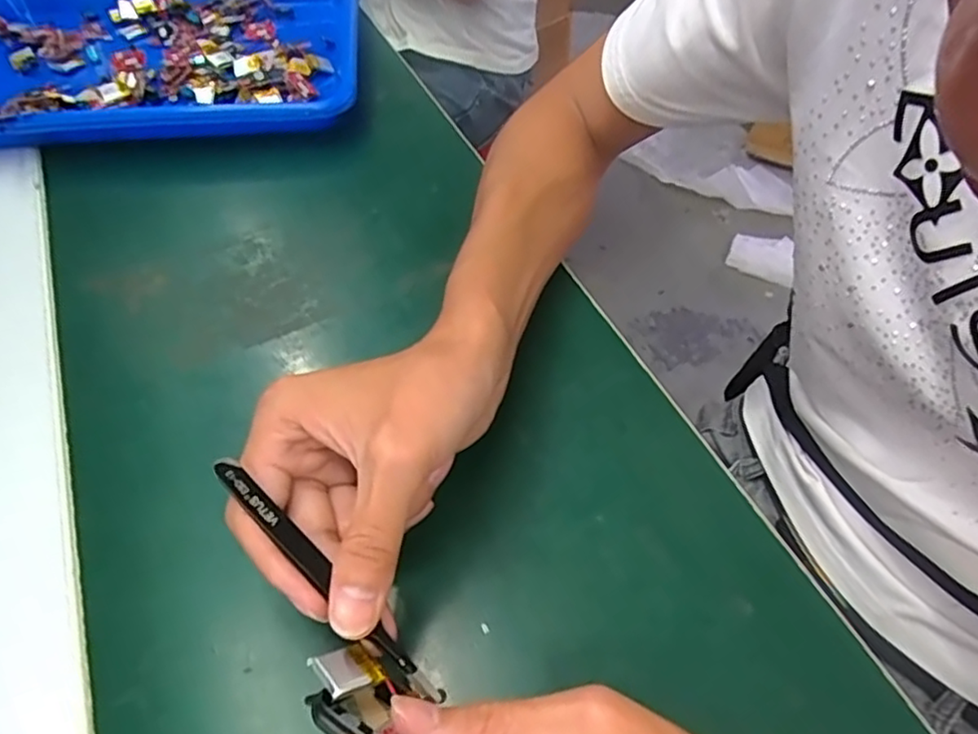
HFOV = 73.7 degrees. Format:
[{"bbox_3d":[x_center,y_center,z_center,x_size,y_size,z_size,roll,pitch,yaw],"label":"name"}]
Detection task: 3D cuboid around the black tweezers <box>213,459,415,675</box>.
[{"bbox_3d":[-0.066,0.073,0.242,0.105,0.005,0.009,44,63,9],"label":"black tweezers"}]

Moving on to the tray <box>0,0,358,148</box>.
[{"bbox_3d":[-0.285,-0.278,0.561,0.333,0.041,0.288,-7,53,-5],"label":"tray"}]

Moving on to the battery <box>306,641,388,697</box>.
[{"bbox_3d":[-0.049,0.105,0.228,0.021,0.004,0.018,-3,25,-43],"label":"battery"}]

